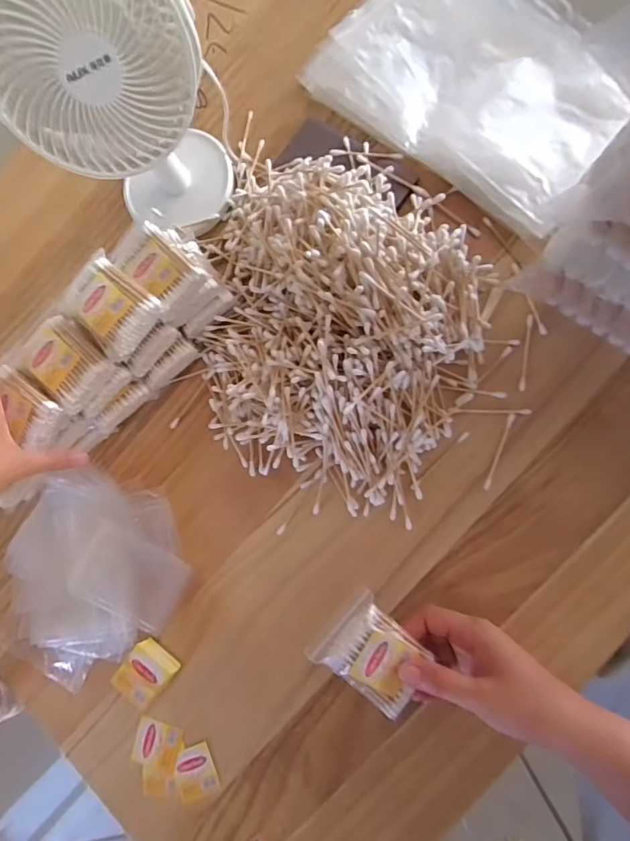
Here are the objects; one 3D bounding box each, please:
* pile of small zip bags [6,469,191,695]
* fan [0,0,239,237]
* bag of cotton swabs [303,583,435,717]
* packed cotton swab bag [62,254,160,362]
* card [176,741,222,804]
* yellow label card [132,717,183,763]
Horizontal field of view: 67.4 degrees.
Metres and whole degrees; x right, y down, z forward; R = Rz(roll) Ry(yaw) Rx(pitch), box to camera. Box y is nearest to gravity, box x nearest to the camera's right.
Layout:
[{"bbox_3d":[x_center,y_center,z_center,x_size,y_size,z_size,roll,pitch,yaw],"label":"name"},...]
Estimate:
[{"bbox_3d":[-0.210,0.138,0.447,0.169,0.016,0.177,-1,83,7],"label":"pile of small zip bags"},{"bbox_3d":[-0.145,-0.241,0.379,0.151,0.218,0.086,-35,80,2],"label":"fan"},{"bbox_3d":[0.046,0.177,0.355,0.086,0.010,0.061,40,88,-7],"label":"bag of cotton swabs"},{"bbox_3d":[-0.173,-0.095,0.401,0.075,0.016,0.062,40,89,10],"label":"packed cotton swab bag"},{"bbox_3d":[-0.108,0.319,0.427,0.038,0.004,0.043,-22,81,4],"label":"card"},{"bbox_3d":[-0.146,0.298,0.435,0.042,0.004,0.040,10,84,8],"label":"yellow label card"}]

